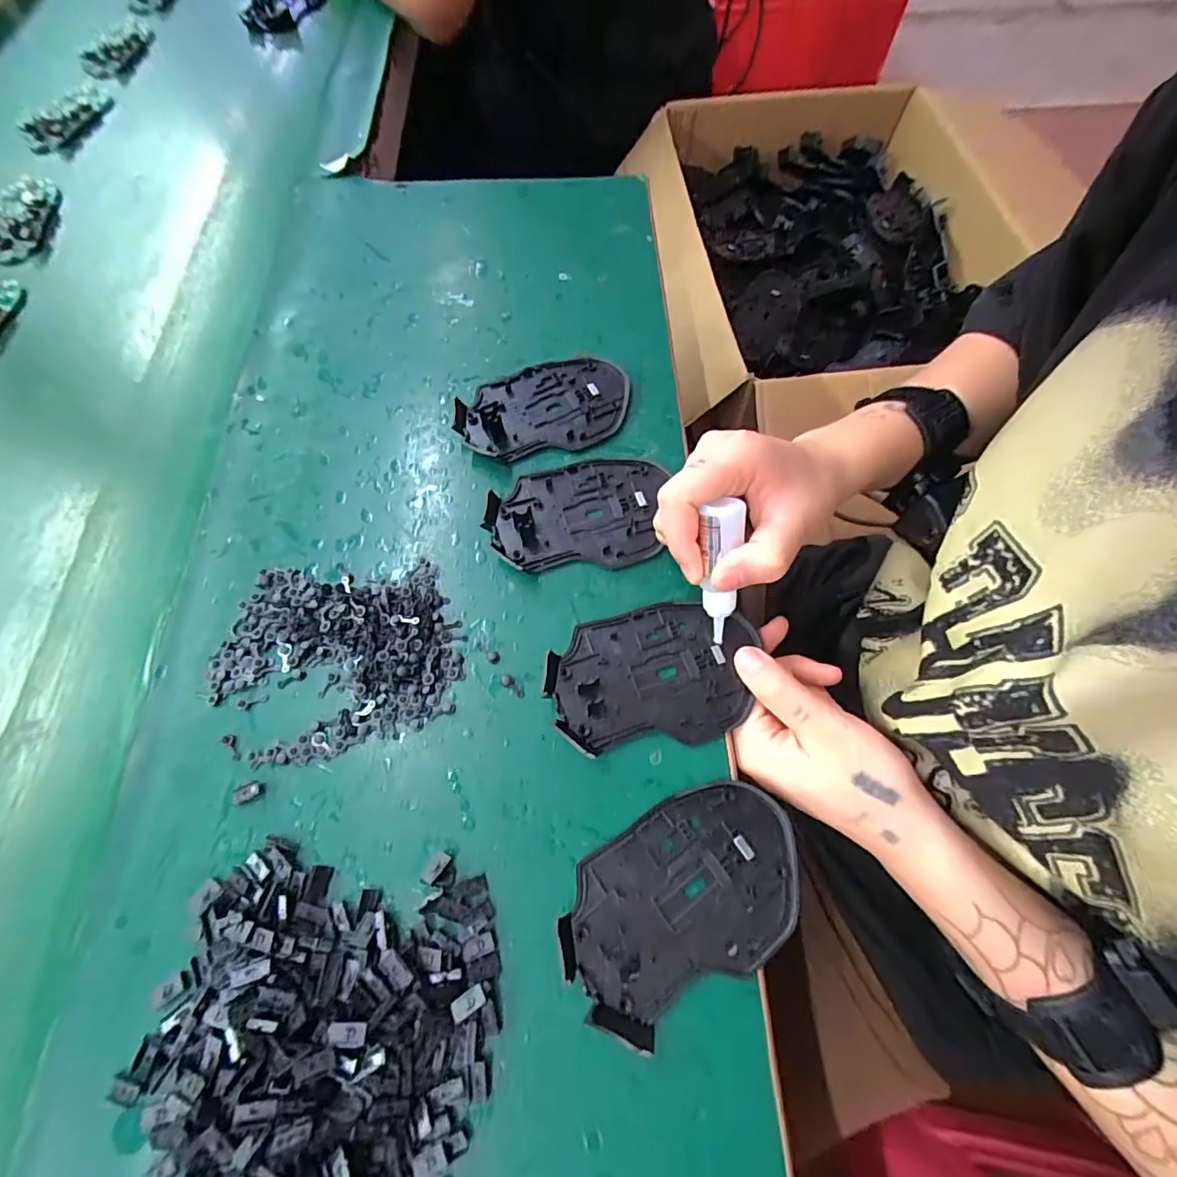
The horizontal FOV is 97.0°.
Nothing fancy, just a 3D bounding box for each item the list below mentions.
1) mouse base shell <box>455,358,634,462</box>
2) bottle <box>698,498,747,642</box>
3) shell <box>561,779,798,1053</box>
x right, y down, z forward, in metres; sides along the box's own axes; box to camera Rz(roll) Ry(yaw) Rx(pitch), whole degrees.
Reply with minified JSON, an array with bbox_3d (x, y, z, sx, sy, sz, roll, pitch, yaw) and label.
[{"bbox_3d":[-0.028,-0.120,0.342,0.113,0.009,0.069,-17,68,-5],"label":"mouse base shell"},{"bbox_3d":[0.066,-0.006,0.264,0.019,0.076,0.015,-8,34,-2],"label":"bottle"},{"bbox_3d":[0.044,0.138,0.232,0.114,0.013,0.071,-30,69,-11],"label":"shell"}]

